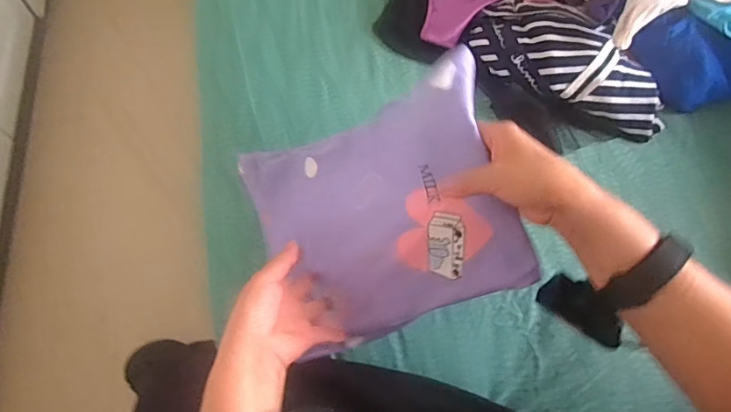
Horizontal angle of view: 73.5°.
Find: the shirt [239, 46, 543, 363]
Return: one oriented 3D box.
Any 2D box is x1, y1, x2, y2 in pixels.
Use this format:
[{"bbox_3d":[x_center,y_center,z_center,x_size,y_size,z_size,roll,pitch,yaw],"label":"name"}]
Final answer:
[{"bbox_3d":[0.002,0.009,0.503,0.044,0.295,0.232,9,62,-48],"label":"shirt"}]

